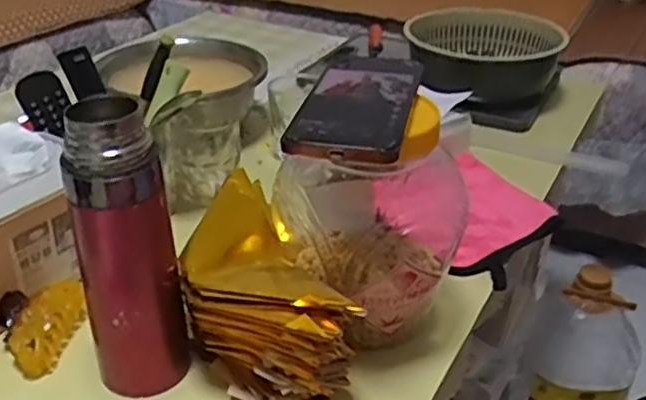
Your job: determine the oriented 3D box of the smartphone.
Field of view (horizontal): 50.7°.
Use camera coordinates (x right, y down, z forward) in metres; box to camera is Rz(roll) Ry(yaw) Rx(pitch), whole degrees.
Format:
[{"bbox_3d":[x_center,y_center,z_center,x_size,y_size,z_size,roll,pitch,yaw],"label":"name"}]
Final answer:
[{"bbox_3d":[0.027,-0.069,0.487,0.075,0.012,0.159,8,32,11],"label":"smartphone"}]

